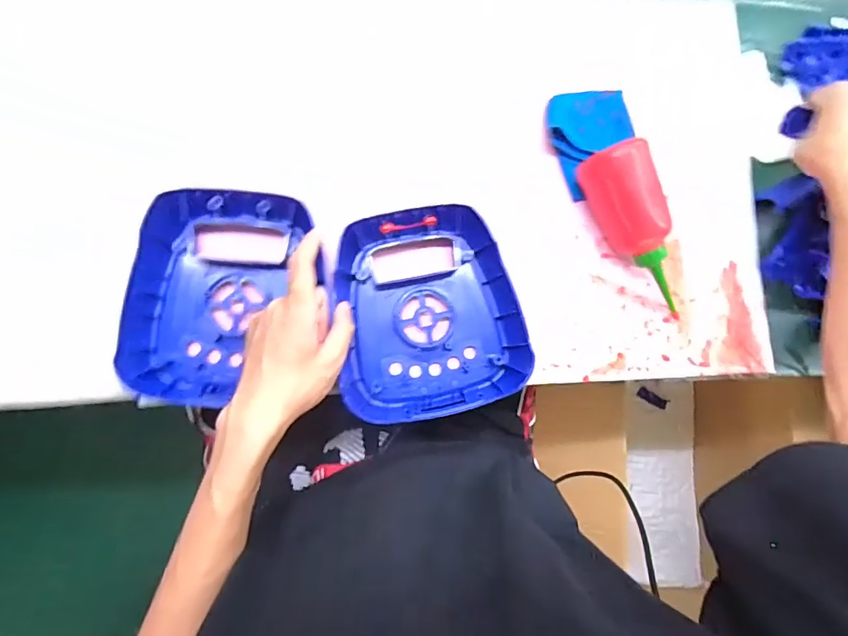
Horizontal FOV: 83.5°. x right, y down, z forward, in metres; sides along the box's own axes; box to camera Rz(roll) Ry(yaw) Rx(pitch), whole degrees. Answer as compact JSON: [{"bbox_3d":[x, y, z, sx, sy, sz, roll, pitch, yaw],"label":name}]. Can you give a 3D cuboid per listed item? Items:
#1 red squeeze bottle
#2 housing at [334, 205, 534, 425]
[{"bbox_3d":[0.204,-0.086,0.449,0.050,0.049,0.159,-30,104,-8],"label":"red squeeze bottle"},{"bbox_3d":[0.007,-0.005,0.432,0.164,0.046,0.179,-4,86,-7],"label":"housing"}]

